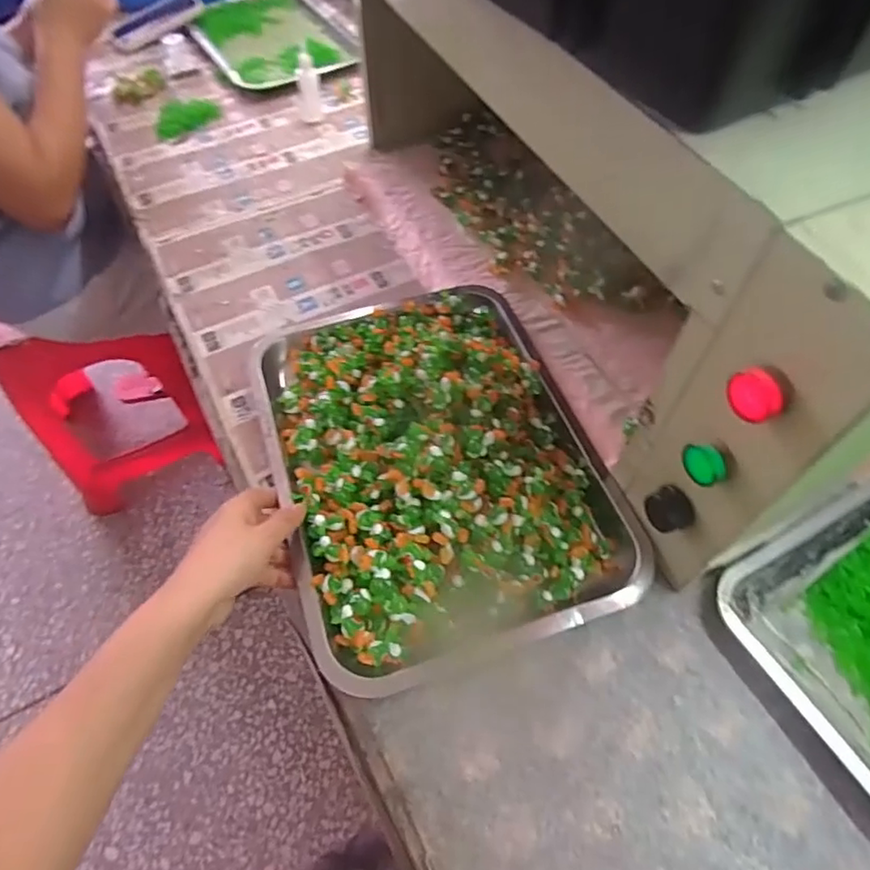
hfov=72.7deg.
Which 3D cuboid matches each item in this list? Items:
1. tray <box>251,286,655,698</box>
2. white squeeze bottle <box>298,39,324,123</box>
[{"bbox_3d":[-0.002,0.004,0.495,0.261,0.058,0.340,-15,59,-8],"label":"tray"},{"bbox_3d":[-0.171,-0.471,0.787,0.031,0.082,0.035,-6,58,-2],"label":"white squeeze bottle"}]

